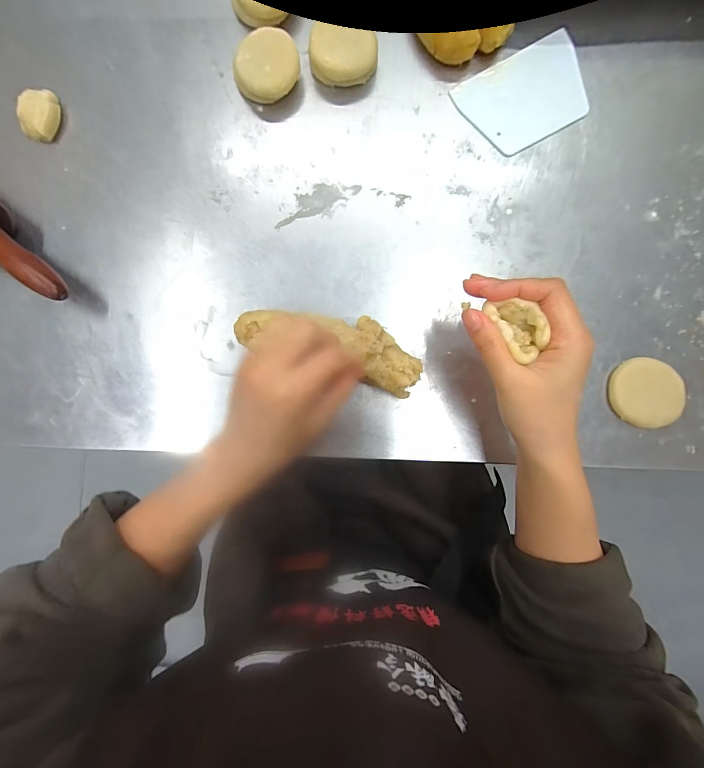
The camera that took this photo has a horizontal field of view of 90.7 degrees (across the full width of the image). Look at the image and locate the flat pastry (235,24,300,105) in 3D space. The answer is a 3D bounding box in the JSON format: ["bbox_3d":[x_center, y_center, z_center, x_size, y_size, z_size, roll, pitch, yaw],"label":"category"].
[{"bbox_3d":[-0.082,-0.305,0.336,0.061,0.029,0.058,-11,86,1],"label":"flat pastry"}]

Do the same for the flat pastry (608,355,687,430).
[{"bbox_3d":[0.273,0.008,0.322,0.058,0.017,0.062,0,87,2],"label":"flat pastry"}]

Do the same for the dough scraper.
[{"bbox_3d":[0.173,-0.284,0.344,0.122,0.005,0.088,-28,86,0],"label":"dough scraper"}]

